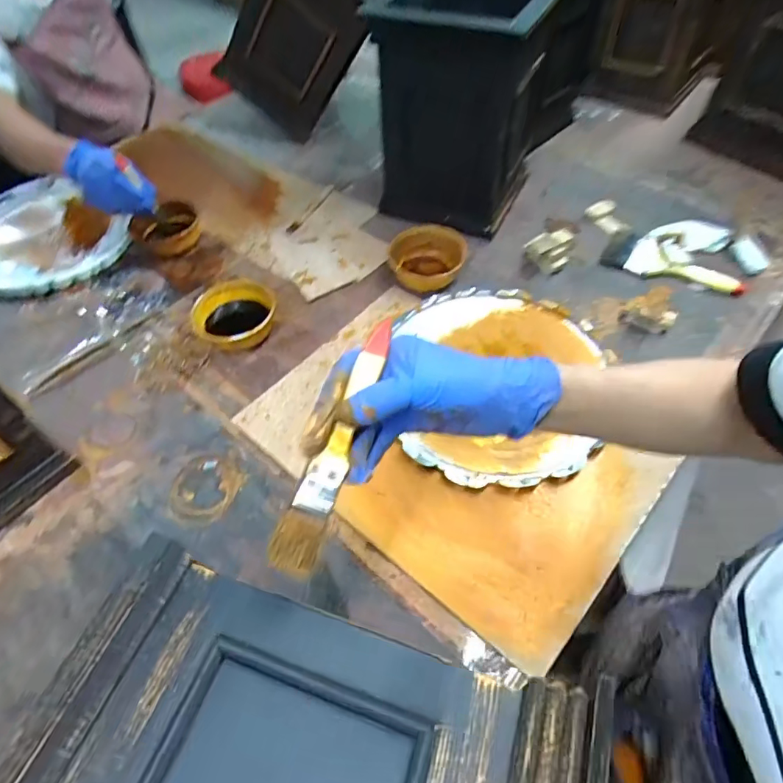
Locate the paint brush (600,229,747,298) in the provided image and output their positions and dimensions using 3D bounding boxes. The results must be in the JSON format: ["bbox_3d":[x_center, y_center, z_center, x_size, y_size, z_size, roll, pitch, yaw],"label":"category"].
[{"bbox_3d":[0.418,-0.189,0.763,0.196,0.018,0.066,22,75,13],"label":"paint brush"}]

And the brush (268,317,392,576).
[{"bbox_3d":[-0.032,0.031,0.301,0.024,0.011,0.155,20,85,17],"label":"brush"}]

